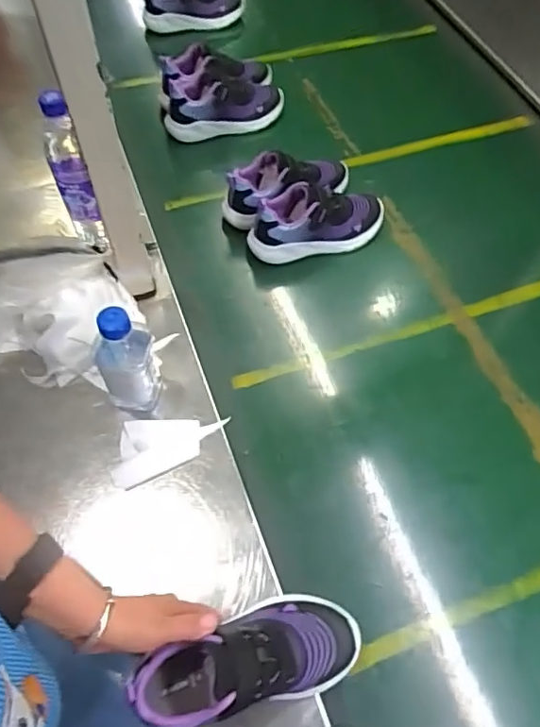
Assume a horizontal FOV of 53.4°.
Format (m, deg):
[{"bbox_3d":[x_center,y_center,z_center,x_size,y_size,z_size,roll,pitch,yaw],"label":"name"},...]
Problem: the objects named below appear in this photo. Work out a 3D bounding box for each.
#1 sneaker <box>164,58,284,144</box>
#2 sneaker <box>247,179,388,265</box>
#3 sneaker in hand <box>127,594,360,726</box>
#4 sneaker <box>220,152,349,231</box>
[{"bbox_3d":[-0.080,-0.453,0.937,0.213,0.095,0.085,-19,62,-10],"label":"sneaker"},{"bbox_3d":[0.073,-0.215,0.820,0.216,0.110,0.073,-14,62,-8],"label":"sneaker"},{"bbox_3d":[-0.016,0.264,0.483,0.207,0.068,0.081,-8,60,-20],"label":"sneaker in hand"},{"bbox_3d":[0.031,-0.280,0.838,0.215,0.079,0.087,-18,62,-10],"label":"sneaker"}]

